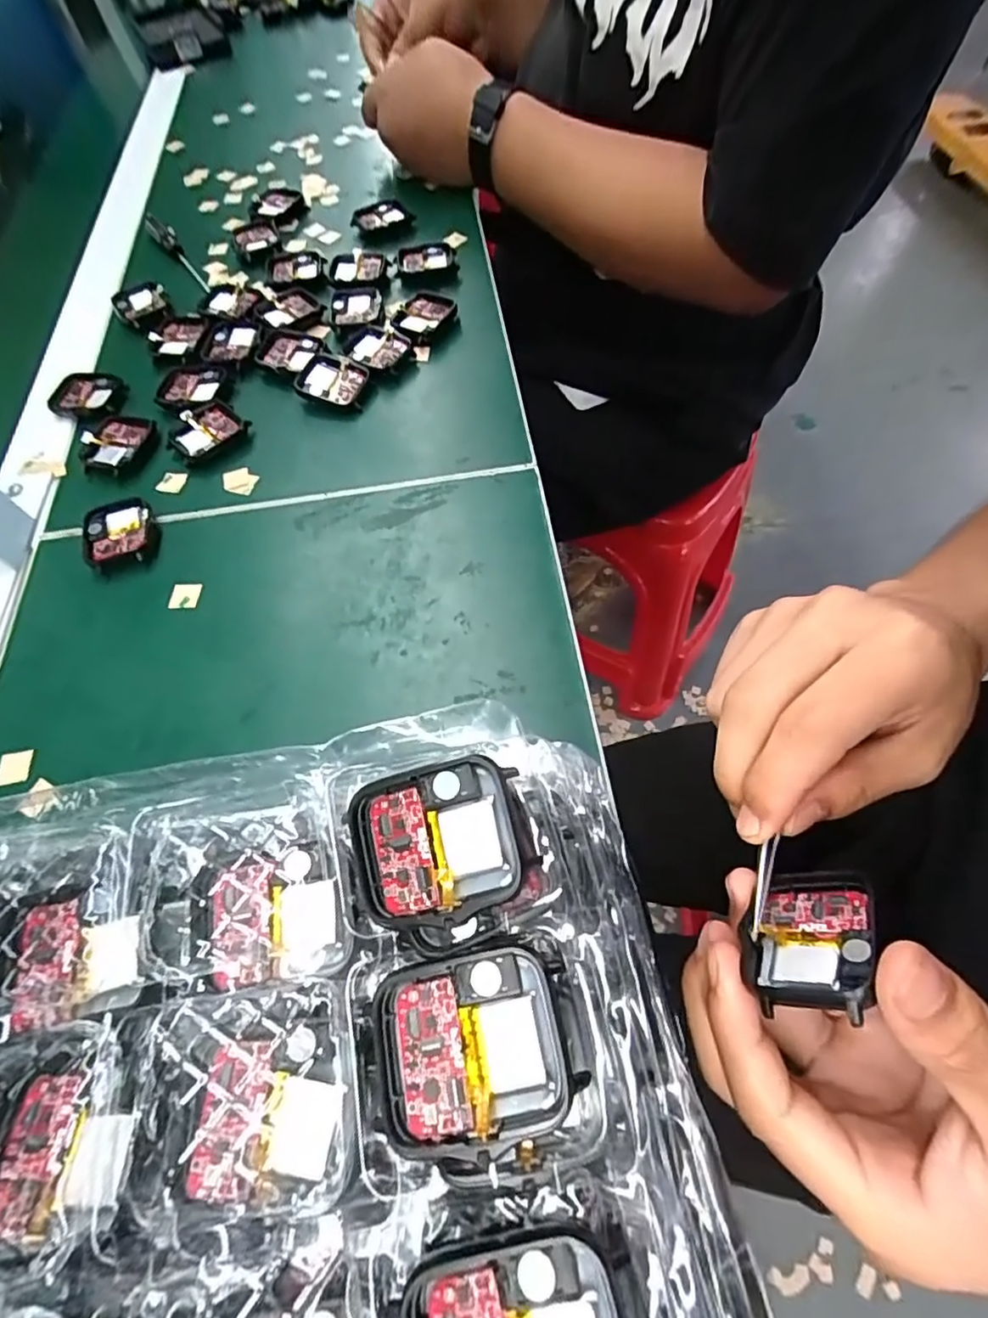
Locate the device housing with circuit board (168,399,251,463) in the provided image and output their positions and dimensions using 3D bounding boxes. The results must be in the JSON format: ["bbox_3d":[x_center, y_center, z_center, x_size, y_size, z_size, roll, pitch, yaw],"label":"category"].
[{"bbox_3d":[-0.184,-0.146,0.367,0.044,0.010,0.040,-40,68,-15],"label":"device housing with circuit board"}]

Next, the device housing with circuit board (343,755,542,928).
[{"bbox_3d":[-0.016,0.047,0.149,0.045,0.005,0.036,-17,76,7],"label":"device housing with circuit board"}]

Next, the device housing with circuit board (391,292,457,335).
[{"bbox_3d":[-0.049,-0.246,0.411,0.035,0.007,0.045,24,68,14],"label":"device housing with circuit board"}]

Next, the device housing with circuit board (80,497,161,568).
[{"bbox_3d":[-0.214,-0.072,0.329,0.037,0.010,0.044,-16,64,-5],"label":"device housing with circuit board"}]

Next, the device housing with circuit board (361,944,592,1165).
[{"bbox_3d":[-0.006,0.091,0.135,0.045,0.010,0.038,-14,64,-4],"label":"device housing with circuit board"}]

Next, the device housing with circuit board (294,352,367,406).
[{"bbox_3d":[-0.108,-0.184,0.380,0.045,0.008,0.038,20,67,13],"label":"device housing with circuit board"}]

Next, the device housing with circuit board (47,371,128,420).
[{"bbox_3d":[-0.277,-0.179,0.391,0.046,0.007,0.039,11,65,9],"label":"device housing with circuit board"}]

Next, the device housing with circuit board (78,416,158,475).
[{"bbox_3d":[-0.241,-0.137,0.364,0.039,0.007,0.043,9,65,7],"label":"device housing with circuit board"}]

